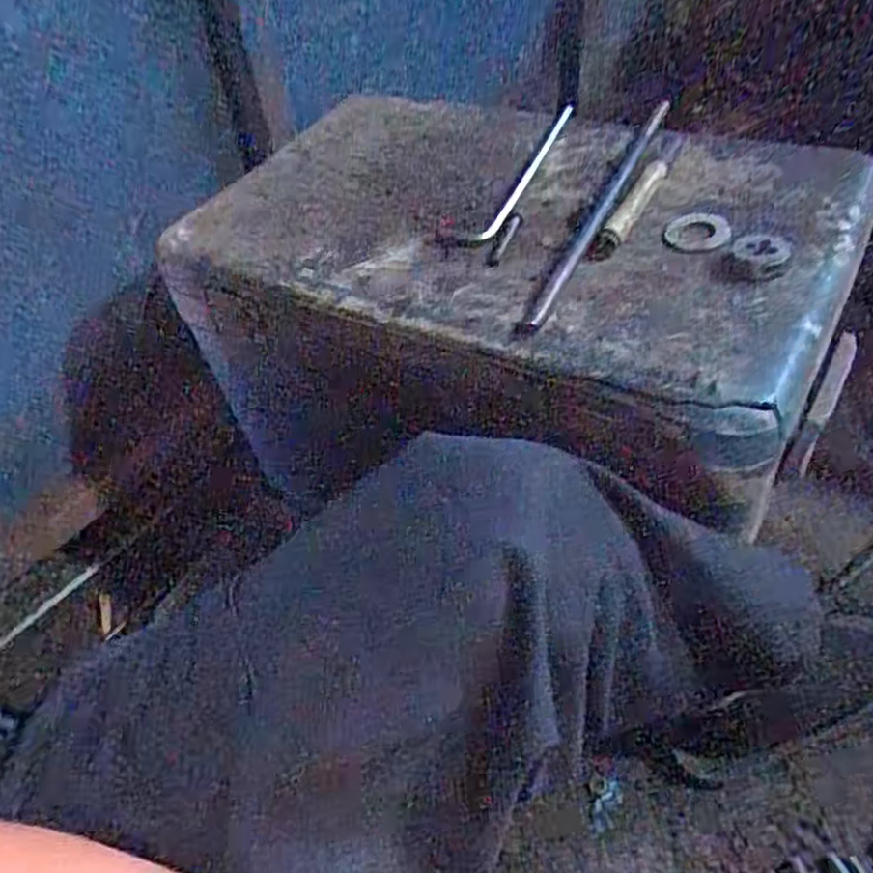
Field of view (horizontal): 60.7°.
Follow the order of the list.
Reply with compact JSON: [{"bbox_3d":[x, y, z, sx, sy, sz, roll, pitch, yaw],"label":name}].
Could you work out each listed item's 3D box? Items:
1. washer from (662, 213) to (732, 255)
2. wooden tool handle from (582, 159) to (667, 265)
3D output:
[{"bbox_3d":[0.179,-0.140,0.515,0.044,0.004,0.043,2,53,13],"label":"washer"},{"bbox_3d":[0.133,-0.159,0.518,0.015,0.013,0.117,22,52,24],"label":"wooden tool handle"}]

